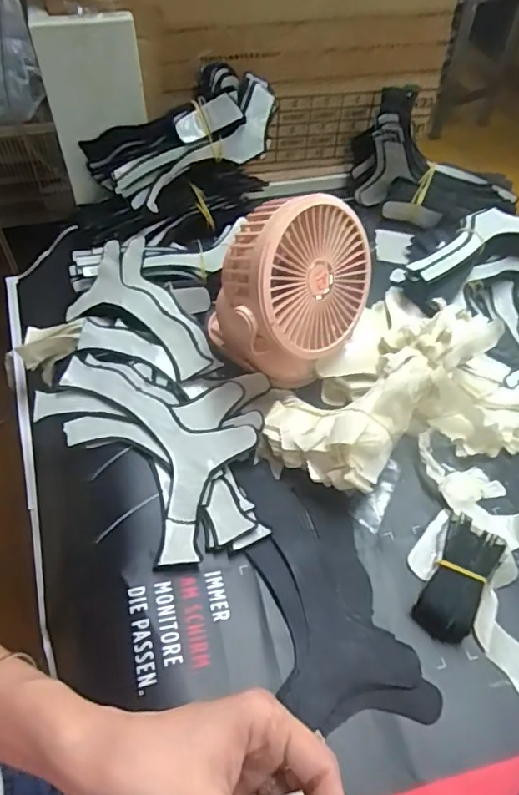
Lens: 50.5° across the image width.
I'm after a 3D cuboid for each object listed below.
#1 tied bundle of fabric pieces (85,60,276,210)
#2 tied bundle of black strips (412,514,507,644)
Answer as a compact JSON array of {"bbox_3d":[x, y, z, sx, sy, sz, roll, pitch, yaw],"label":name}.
[{"bbox_3d":[-0.087,-0.277,0.604,0.217,0.069,0.117,-18,54,9],"label":"tied bundle of fabric pieces"},{"bbox_3d":[0.145,0.133,0.404,0.039,0.033,0.081,27,58,18],"label":"tied bundle of black strips"}]

